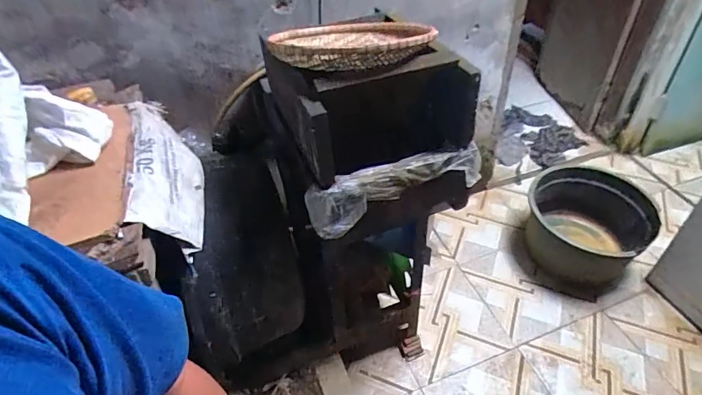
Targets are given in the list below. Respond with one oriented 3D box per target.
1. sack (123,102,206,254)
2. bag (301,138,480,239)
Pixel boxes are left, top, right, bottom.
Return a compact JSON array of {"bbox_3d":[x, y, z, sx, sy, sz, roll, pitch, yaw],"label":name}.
[{"bbox_3d":[-0.465,-0.077,1.072,0.056,0.192,0.523,-45,44,17],"label":"sack"},{"bbox_3d":[0.104,-0.024,0.992,0.422,0.102,0.076,-18,46,-16],"label":"bag"}]

